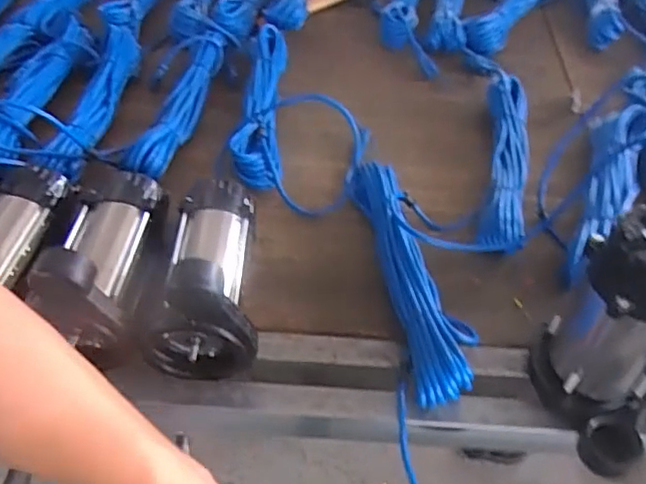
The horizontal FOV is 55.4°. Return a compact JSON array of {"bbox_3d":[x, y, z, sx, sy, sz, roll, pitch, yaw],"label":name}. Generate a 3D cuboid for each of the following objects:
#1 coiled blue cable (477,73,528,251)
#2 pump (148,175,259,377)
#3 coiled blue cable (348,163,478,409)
[{"bbox_3d":[0.262,-0.117,0.882,0.067,0.050,0.339,11,49,7],"label":"coiled blue cable"},{"bbox_3d":[-0.138,0.020,0.703,0.111,0.170,0.226,-2,49,-4],"label":"pump"},{"bbox_3d":[0.110,0.032,0.766,0.088,0.054,0.348,-8,49,-10],"label":"coiled blue cable"}]

